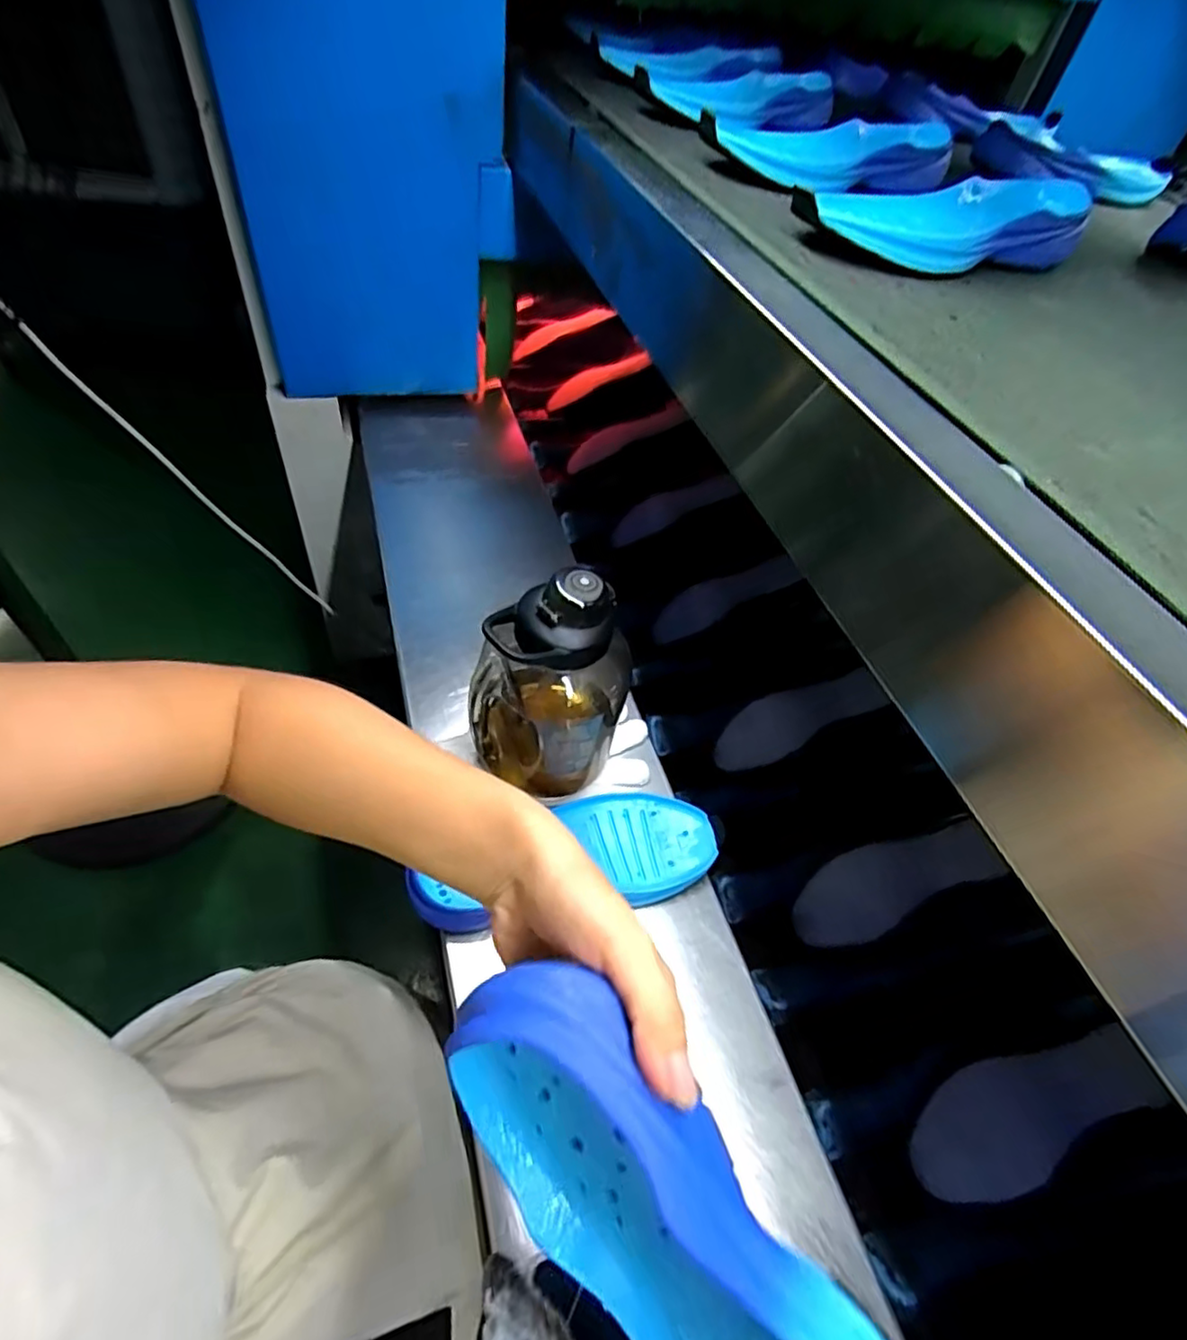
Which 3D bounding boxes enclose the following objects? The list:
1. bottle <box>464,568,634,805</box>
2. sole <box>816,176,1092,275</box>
[{"bbox_3d":[-0.038,0.021,0.558,0.116,0.211,0.101,21,51,12],"label":"bottle"},{"bbox_3d":[0.273,-0.348,0.502,0.251,0.032,0.091,-18,54,-19],"label":"sole"}]

